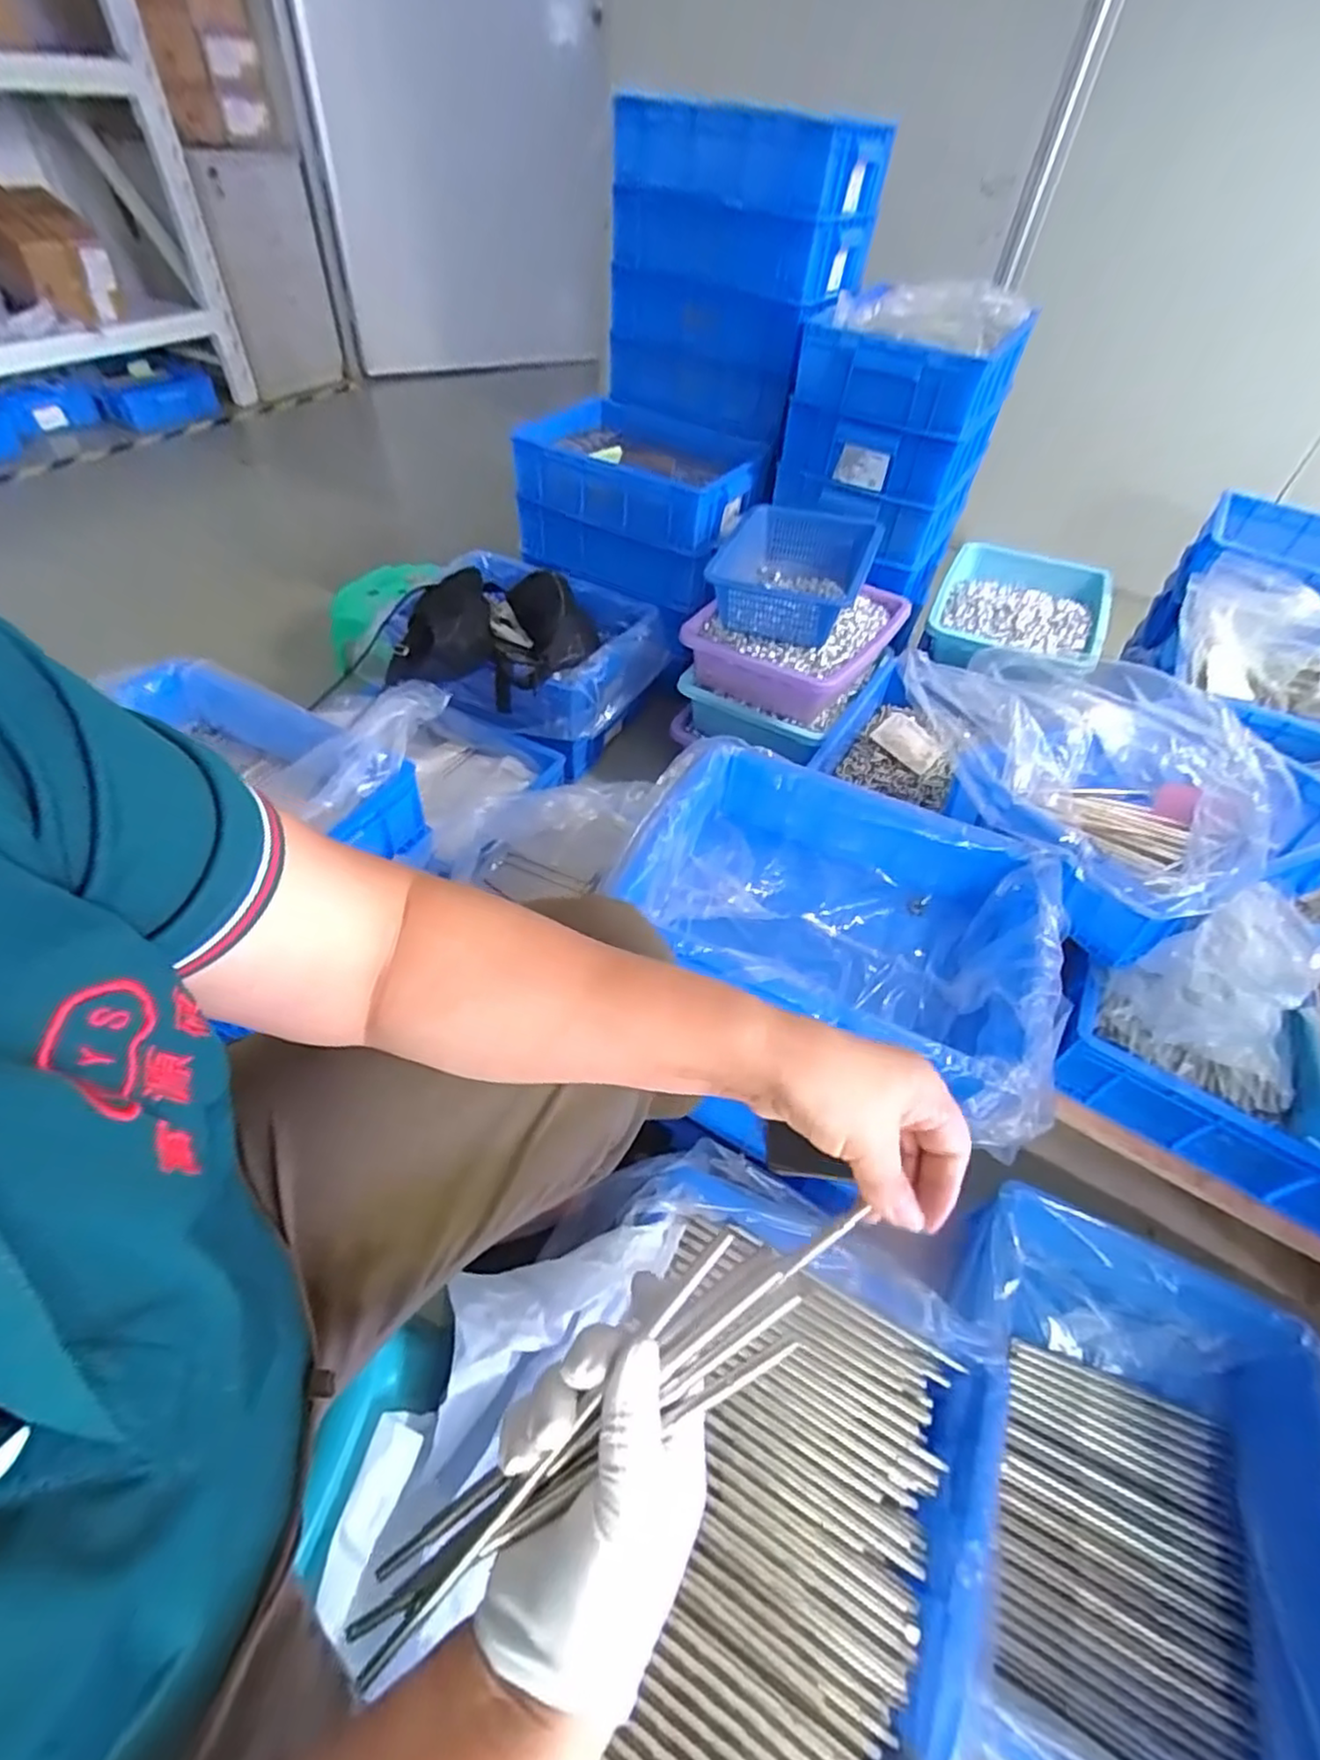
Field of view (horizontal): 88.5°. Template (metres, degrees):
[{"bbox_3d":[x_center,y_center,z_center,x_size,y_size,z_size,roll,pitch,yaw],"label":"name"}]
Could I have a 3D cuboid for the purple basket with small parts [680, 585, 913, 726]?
[{"bbox_3d":[0.236,-0.421,1.188,0.292,0.125,0.320,29,53,18],"label":"purple basket with small parts"}]

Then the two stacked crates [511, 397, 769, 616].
[{"bbox_3d":[-0.041,-0.715,1.281,0.434,0.201,0.316,22,51,13],"label":"two stacked crates"}]

